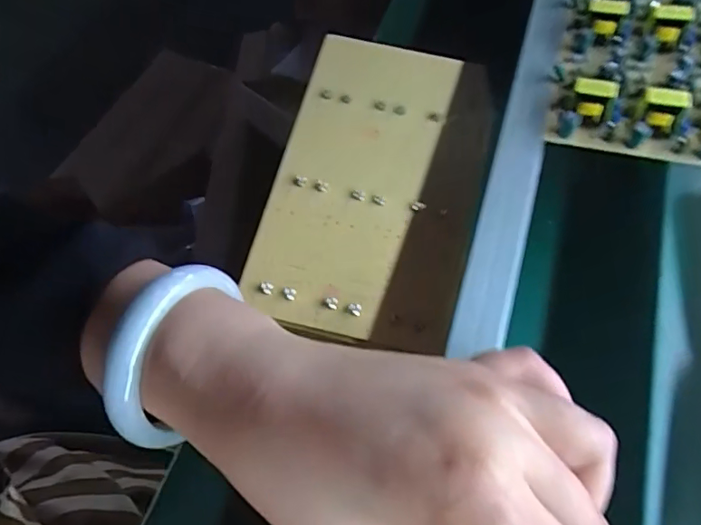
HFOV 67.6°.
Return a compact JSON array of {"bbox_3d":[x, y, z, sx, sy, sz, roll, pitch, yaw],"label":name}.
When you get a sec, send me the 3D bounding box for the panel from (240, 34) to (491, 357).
[{"bbox_3d":[0.017,-0.052,0.311,0.113,0.017,0.207,13,63,5],"label":"panel"}]

